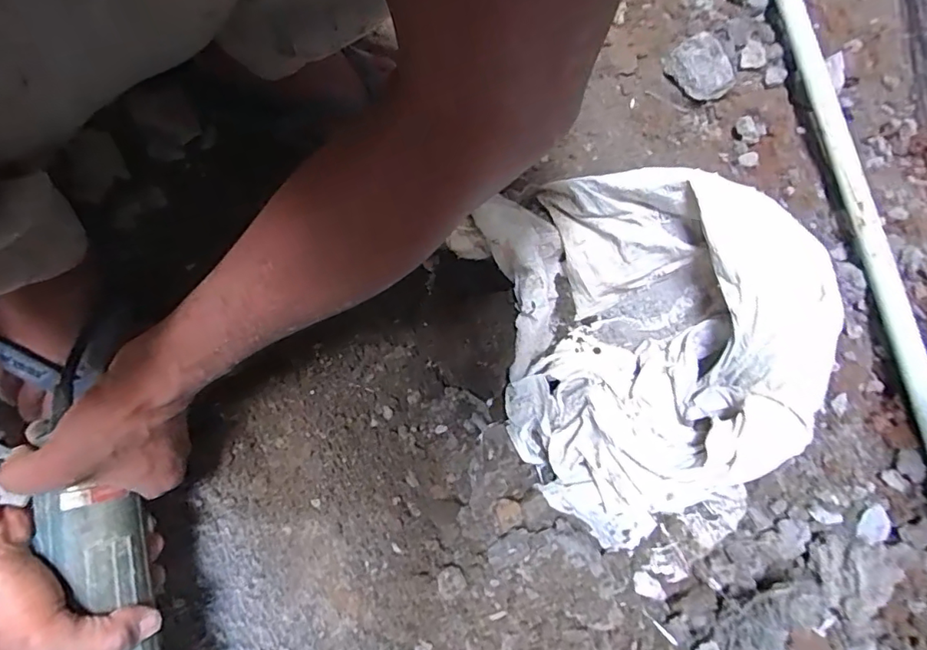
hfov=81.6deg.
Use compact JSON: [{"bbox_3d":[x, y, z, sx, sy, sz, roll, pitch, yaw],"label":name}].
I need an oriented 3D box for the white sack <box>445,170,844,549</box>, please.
[{"bbox_3d":[0.135,0.012,0.400,0.223,0.113,0.263,-21,79,-7],"label":"white sack"}]

